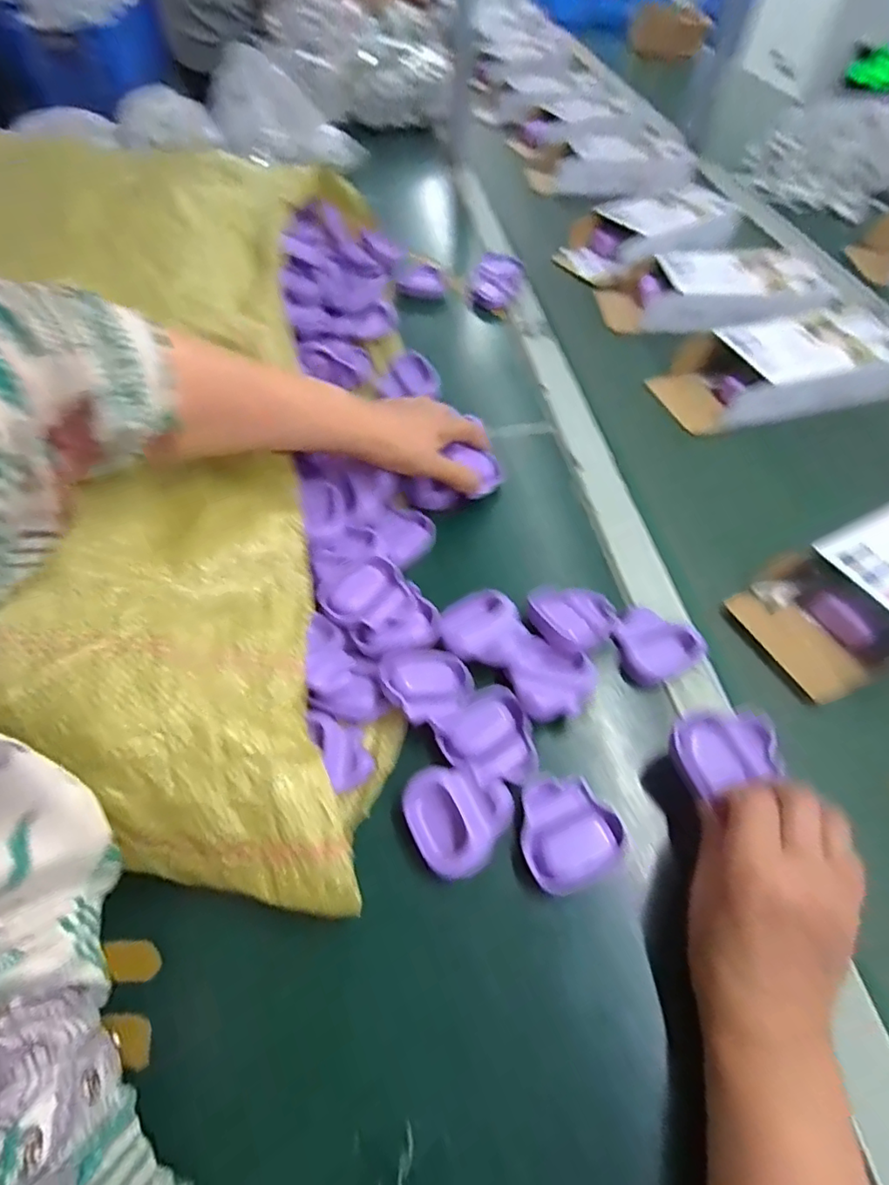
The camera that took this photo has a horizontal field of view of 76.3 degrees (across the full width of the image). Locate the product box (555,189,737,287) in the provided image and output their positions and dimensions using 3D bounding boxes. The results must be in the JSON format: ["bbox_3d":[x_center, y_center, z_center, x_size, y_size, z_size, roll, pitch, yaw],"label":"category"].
[{"bbox_3d":[0.276,-0.487,0.779,0.206,0.065,0.138,-24,59,-19],"label":"product box"}]

